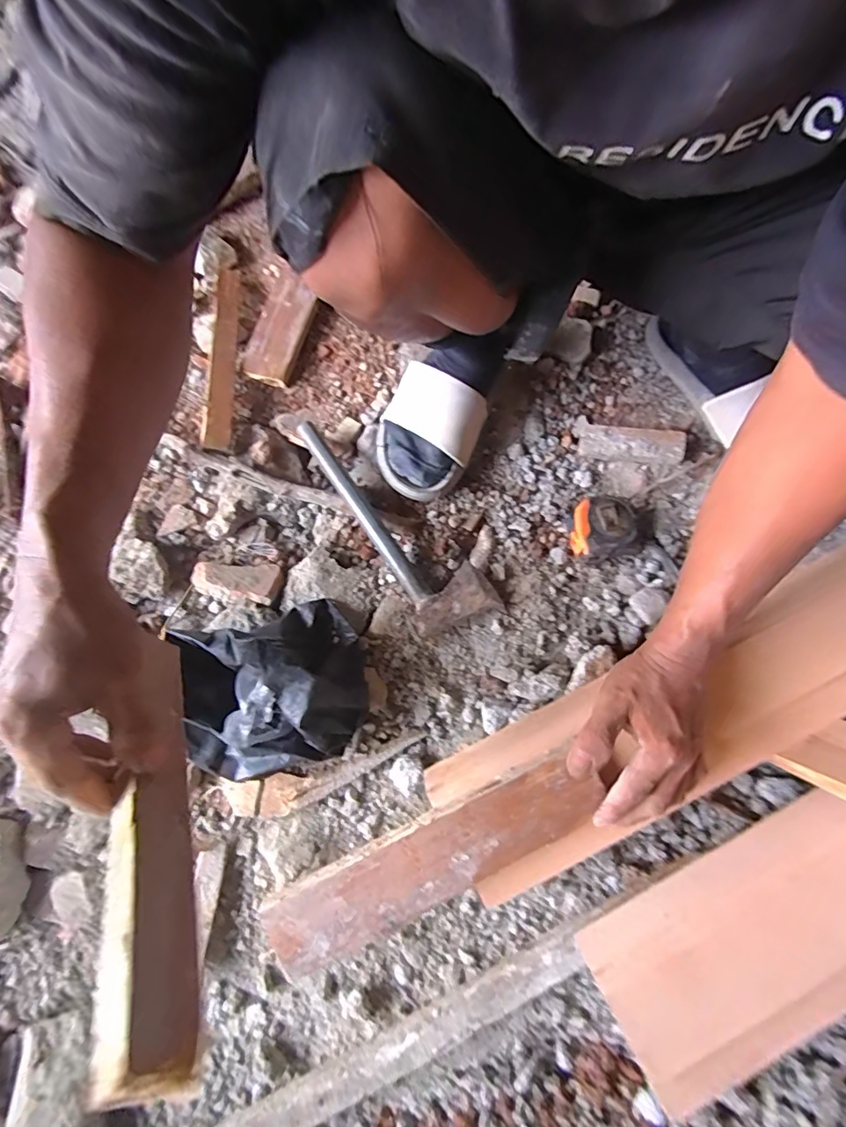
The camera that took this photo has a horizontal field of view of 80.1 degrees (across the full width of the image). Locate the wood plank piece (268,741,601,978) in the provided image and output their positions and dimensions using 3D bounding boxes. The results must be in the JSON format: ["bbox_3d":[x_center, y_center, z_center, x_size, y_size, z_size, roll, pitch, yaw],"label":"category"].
[{"bbox_3d":[0.008,0.221,0.376,0.258,0.015,0.061,-27,76,-2],"label":"wood plank piece"}]

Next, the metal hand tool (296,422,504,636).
[{"bbox_3d":[-0.028,-0.052,0.538,0.084,0.027,0.273,-31,76,-7],"label":"metal hand tool"}]

